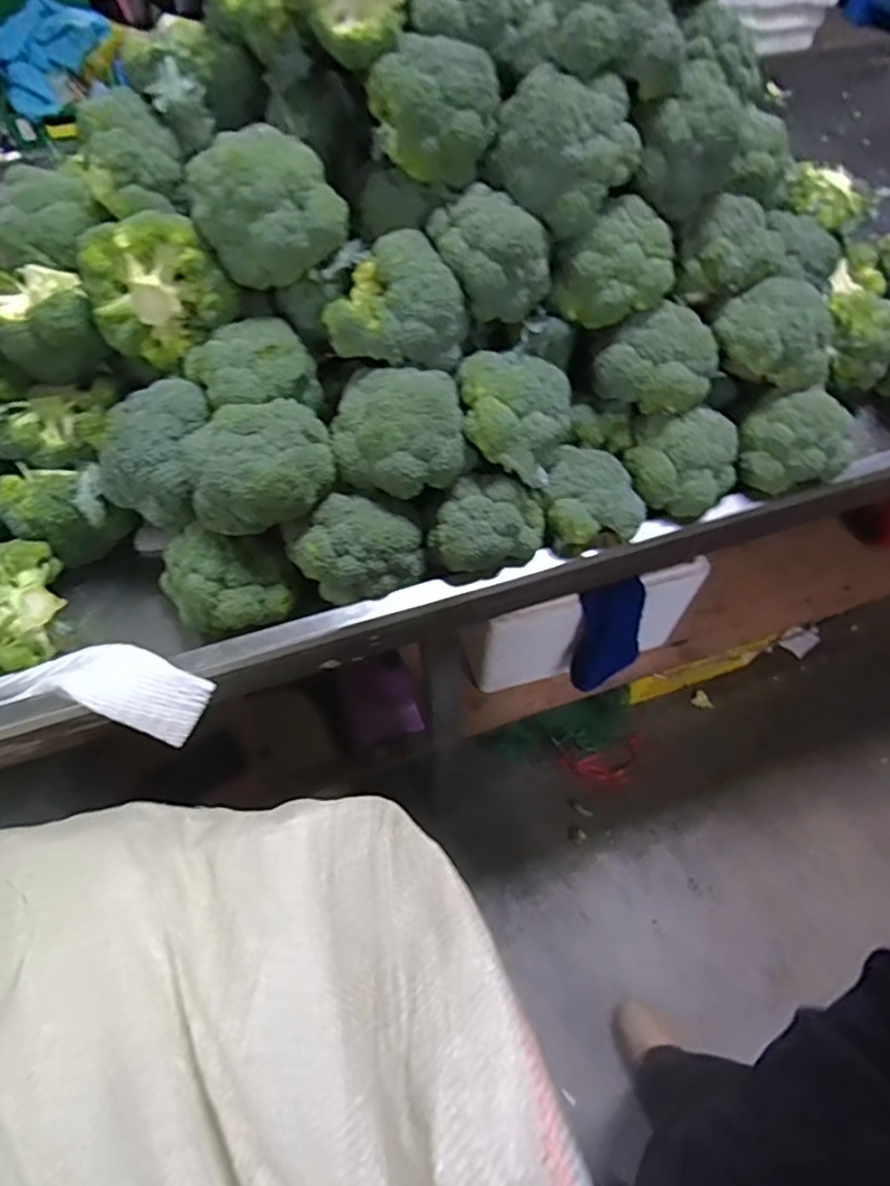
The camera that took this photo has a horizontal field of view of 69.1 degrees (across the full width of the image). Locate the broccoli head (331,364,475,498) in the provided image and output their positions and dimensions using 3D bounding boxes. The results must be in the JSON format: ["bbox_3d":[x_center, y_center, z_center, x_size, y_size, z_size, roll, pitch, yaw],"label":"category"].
[{"bbox_3d":[-0.043,-0.149,0.605,0.125,0.091,0.110,-16,59,-11],"label":"broccoli head"}]

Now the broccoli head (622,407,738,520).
[{"bbox_3d":[0.254,-0.135,0.672,0.122,0.068,0.080,-18,59,-12],"label":"broccoli head"}]

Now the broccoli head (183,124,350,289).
[{"bbox_3d":[-0.163,-0.344,0.580,0.108,0.100,0.109,-39,65,-23],"label":"broccoli head"}]

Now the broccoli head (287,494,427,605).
[{"bbox_3d":[-0.084,-0.041,0.614,0.116,0.082,0.078,13,58,8],"label":"broccoli head"}]

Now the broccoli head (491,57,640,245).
[{"bbox_3d":[0.106,-0.391,0.572,0.123,0.095,0.076,11,58,7],"label":"broccoli head"}]

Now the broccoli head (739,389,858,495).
[{"bbox_3d":[0.377,-0.162,0.690,0.108,0.088,0.100,34,63,19],"label":"broccoli head"}]

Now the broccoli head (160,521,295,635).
[{"bbox_3d":[-0.216,-0.018,0.610,0.097,0.073,0.110,-32,63,-19],"label":"broccoli head"}]

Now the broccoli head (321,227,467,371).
[{"bbox_3d":[-0.046,-0.269,0.598,0.123,0.077,0.111,-1,57,-1],"label":"broccoli head"}]

